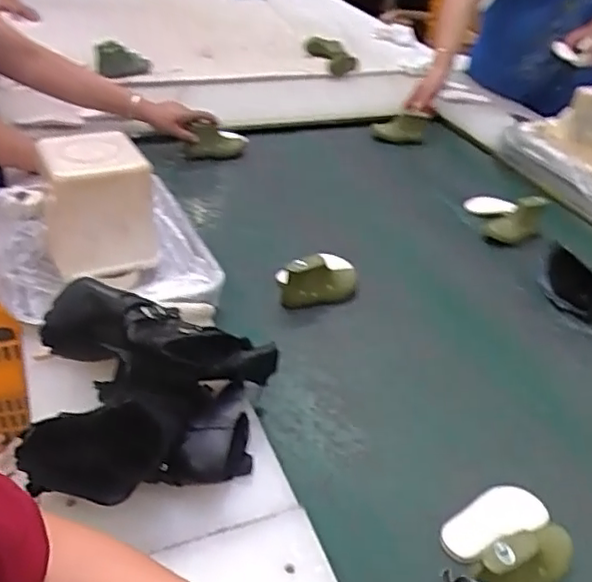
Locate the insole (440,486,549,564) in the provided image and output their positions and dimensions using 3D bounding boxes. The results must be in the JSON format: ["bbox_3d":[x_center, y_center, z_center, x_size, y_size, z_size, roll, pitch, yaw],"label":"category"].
[{"bbox_3d":[0.216,0.250,0.671,0.140,0.012,0.061,-17,41,-33],"label":"insole"}]

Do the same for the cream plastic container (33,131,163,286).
[{"bbox_3d":[-0.277,-0.110,0.873,0.151,0.176,0.103,-1,38,-10],"label":"cream plastic container"}]

